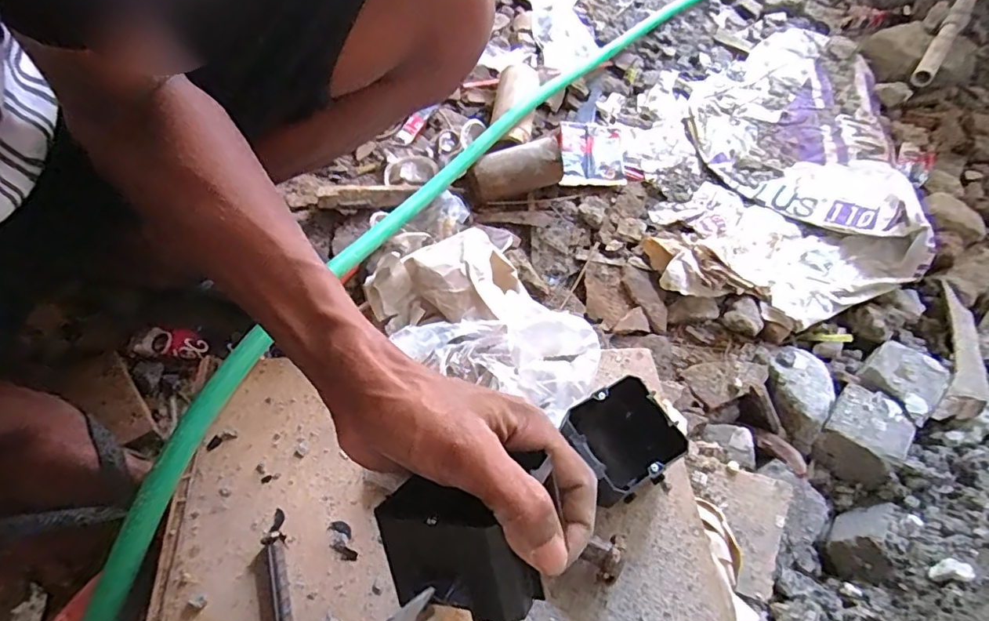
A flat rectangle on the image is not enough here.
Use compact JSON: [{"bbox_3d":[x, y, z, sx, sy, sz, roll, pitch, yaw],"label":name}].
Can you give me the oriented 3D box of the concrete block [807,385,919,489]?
[{"bbox_3d":[0.397,0.137,0.584,0.096,0.053,0.076,-36,57,-27],"label":"concrete block"}]

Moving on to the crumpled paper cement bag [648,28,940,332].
[{"bbox_3d":[0.421,-0.245,0.770,0.310,0.070,0.601,15,60,5],"label":"crumpled paper cement bag"}]

